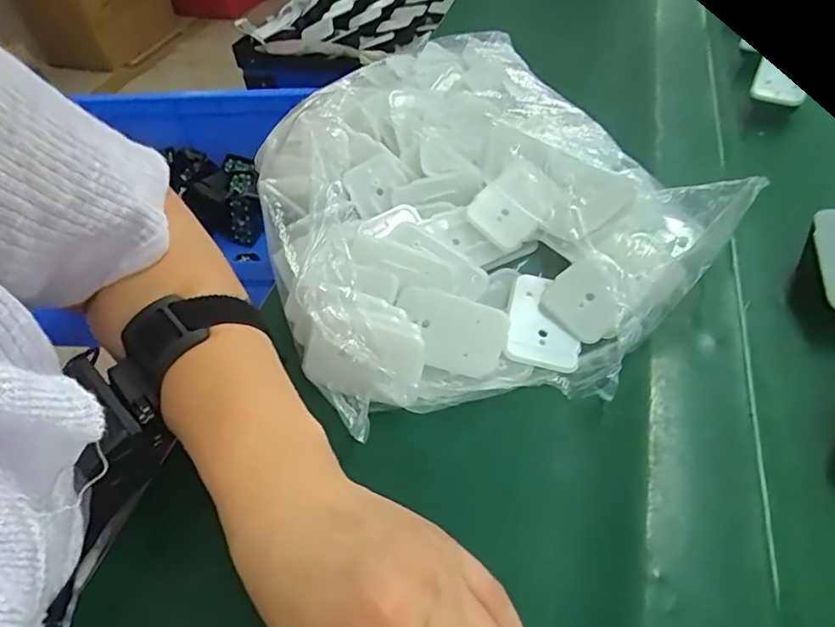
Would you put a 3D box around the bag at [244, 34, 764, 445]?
[{"bbox_3d":[0.015,-0.079,0.372,0.239,0.062,0.300,-21,51,-12],"label":"bag"}]

